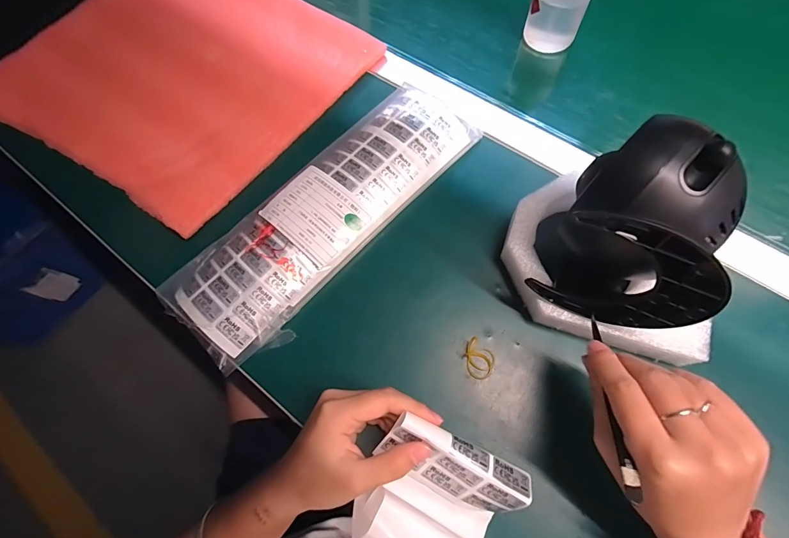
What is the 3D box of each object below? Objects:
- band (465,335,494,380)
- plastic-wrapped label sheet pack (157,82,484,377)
[{"bbox_3d":[0.072,0.079,0.317,0.030,0.015,0.027,36,76,15],"label":"band"},{"bbox_3d":[-0.065,-0.062,0.369,0.112,0.025,0.338,42,78,15],"label":"plastic-wrapped label sheet pack"}]

